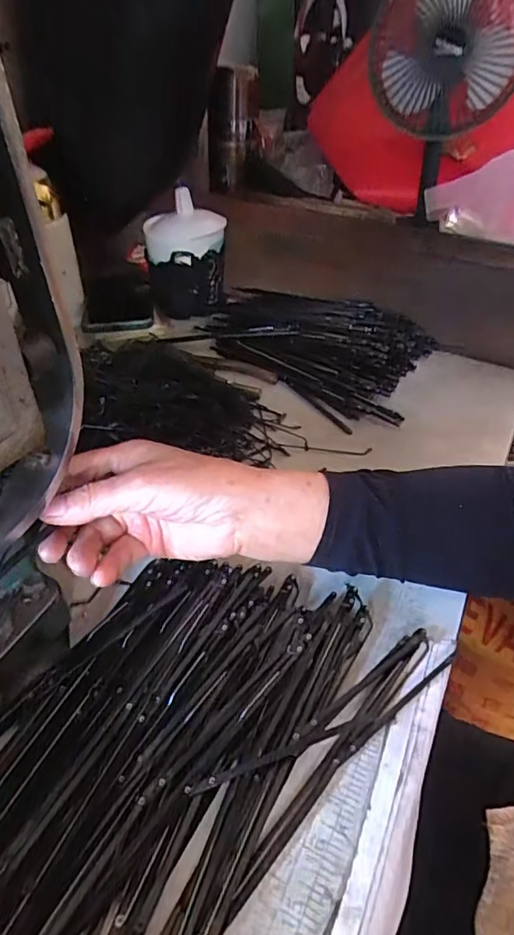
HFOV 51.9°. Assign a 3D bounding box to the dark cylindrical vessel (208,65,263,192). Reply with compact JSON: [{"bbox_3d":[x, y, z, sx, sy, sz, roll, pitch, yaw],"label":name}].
[{"bbox_3d":[-0.025,-0.366,0.580,0.059,0.115,0.054,1,42,-1],"label":"dark cylindrical vessel"}]

